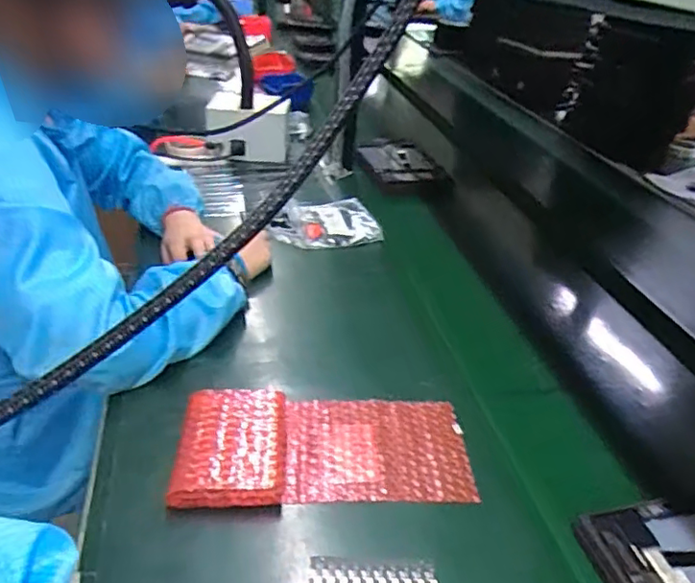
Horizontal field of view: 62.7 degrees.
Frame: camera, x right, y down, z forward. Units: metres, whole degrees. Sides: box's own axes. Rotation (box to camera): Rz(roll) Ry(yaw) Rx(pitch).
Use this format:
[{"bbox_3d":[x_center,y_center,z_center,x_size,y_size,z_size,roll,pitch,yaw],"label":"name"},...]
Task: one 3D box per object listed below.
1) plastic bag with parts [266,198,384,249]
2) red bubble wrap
[{"bbox_3d":[-0.042,-0.111,0.914,0.172,0.034,0.132,-3,34,-15],"label":"plastic bag with parts"},{"bbox_3d":[-0.021,0.142,0.538,0.267,0.042,0.123,-4,33,-4],"label":"red bubble wrap"}]

